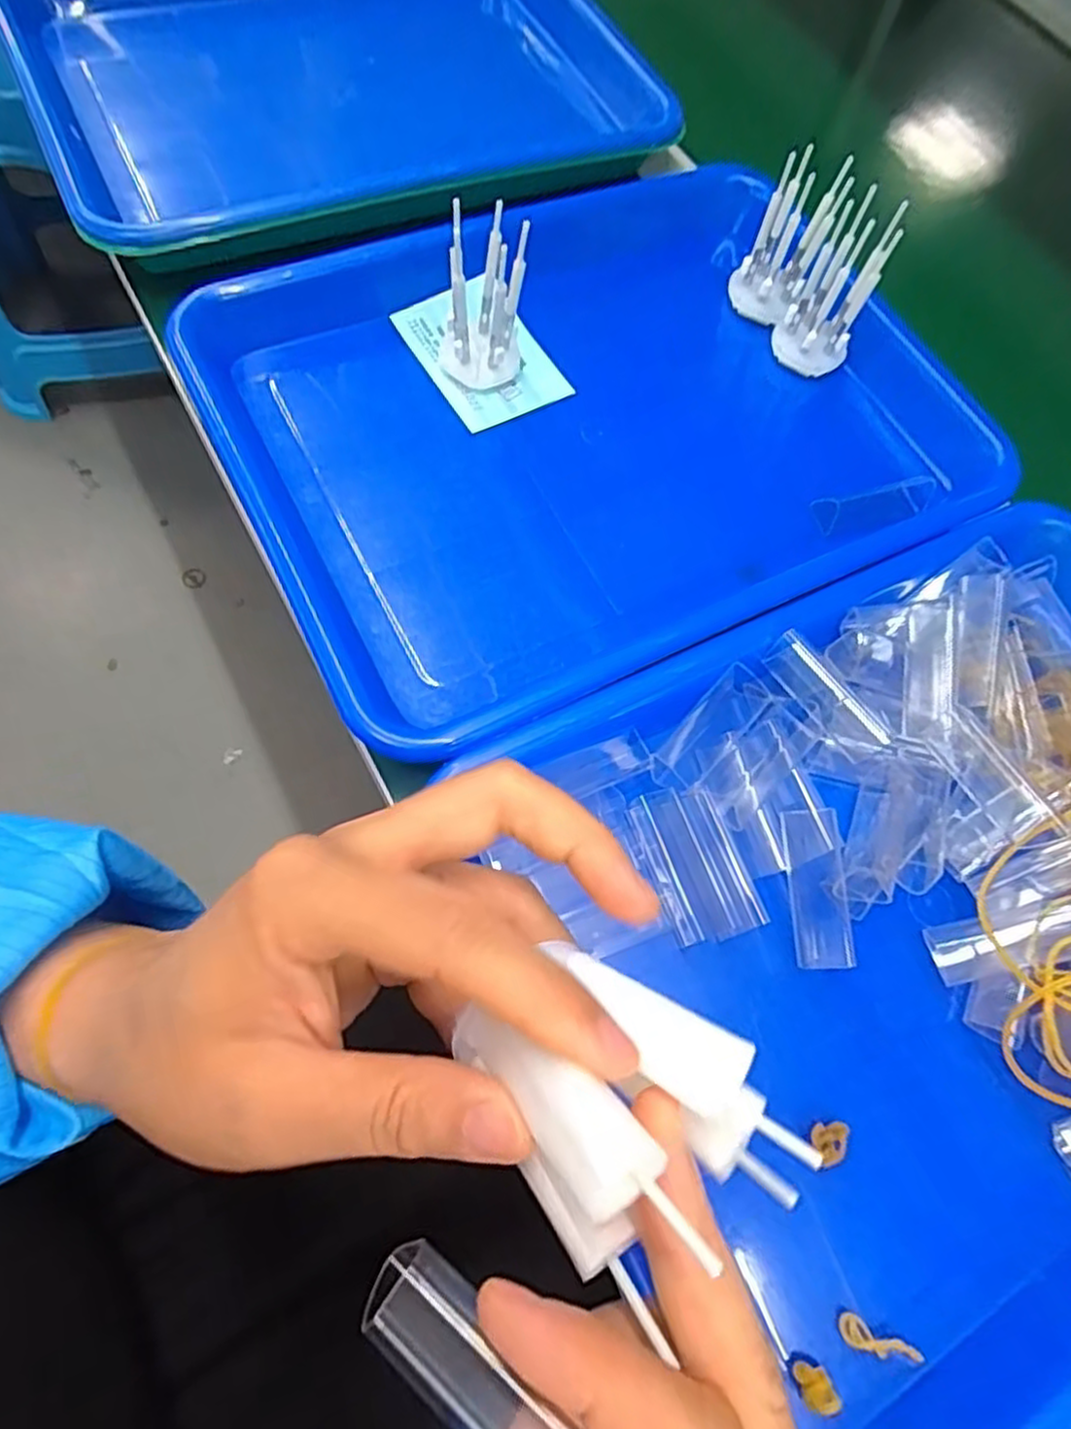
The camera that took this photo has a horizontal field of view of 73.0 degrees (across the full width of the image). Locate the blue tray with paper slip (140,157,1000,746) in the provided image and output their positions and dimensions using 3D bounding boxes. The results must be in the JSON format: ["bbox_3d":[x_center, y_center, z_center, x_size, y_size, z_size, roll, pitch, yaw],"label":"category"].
[{"bbox_3d":[0.030,-0.137,0.344,0.329,0.048,0.250,-26,72,-16],"label":"blue tray with paper slip"}]

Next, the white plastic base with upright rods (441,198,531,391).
[{"bbox_3d":[-0.024,-0.187,0.325,0.039,0.074,0.032,-2,67,-8],"label":"white plastic base with upright rods"}]

